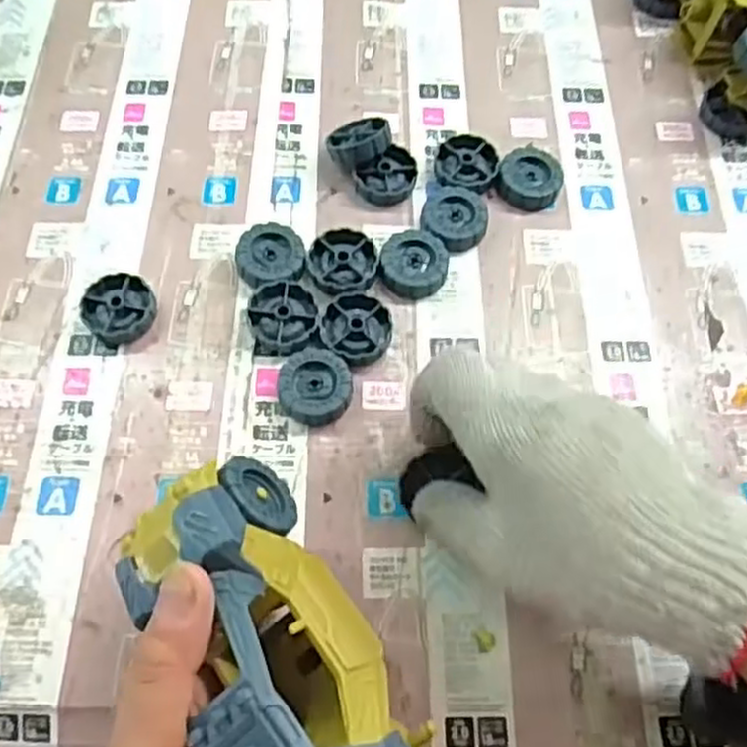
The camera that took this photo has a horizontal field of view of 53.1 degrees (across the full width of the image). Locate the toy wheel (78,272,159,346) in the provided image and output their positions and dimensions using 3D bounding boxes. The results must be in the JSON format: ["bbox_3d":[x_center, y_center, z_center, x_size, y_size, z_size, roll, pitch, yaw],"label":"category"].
[{"bbox_3d":[-0.140,-0.036,0.409,0.039,0.009,0.039,0,65,0],"label":"toy wheel"}]

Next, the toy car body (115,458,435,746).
[{"bbox_3d":[-0.032,0.111,0.271,0.074,0.058,0.168,-29,68,-12],"label":"toy car body"}]

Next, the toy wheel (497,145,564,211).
[{"bbox_3d":[0.094,-0.117,0.452,0.040,0.014,0.040,0,65,0],"label":"toy wheel"}]

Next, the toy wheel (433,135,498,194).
[{"bbox_3d":[0.057,-0.125,0.458,0.037,0.013,0.041,-5,65,-3],"label":"toy wheel"}]

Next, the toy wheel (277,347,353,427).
[{"bbox_3d":[-0.031,0.007,0.389,0.037,0.012,0.040,0,65,0],"label":"toy wheel"}]

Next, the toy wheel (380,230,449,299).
[{"bbox_3d":[0.023,-0.062,0.424,0.037,0.012,0.038,0,65,0],"label":"toy wheel"}]

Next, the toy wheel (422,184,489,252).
[{"bbox_3d":[0.048,-0.091,0.438,0.036,0.013,0.039,0,65,0],"label":"toy wheel"}]

